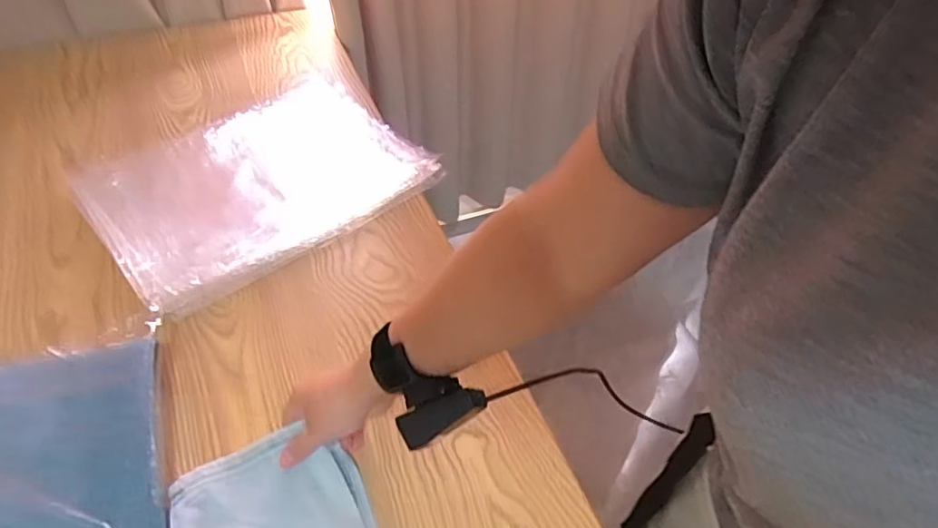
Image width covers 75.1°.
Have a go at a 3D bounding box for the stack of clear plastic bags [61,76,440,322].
[{"bbox_3d":[-0.277,-0.128,0.821,0.421,0.041,0.316,-33,57,-28],"label":"stack of clear plastic bags"}]

